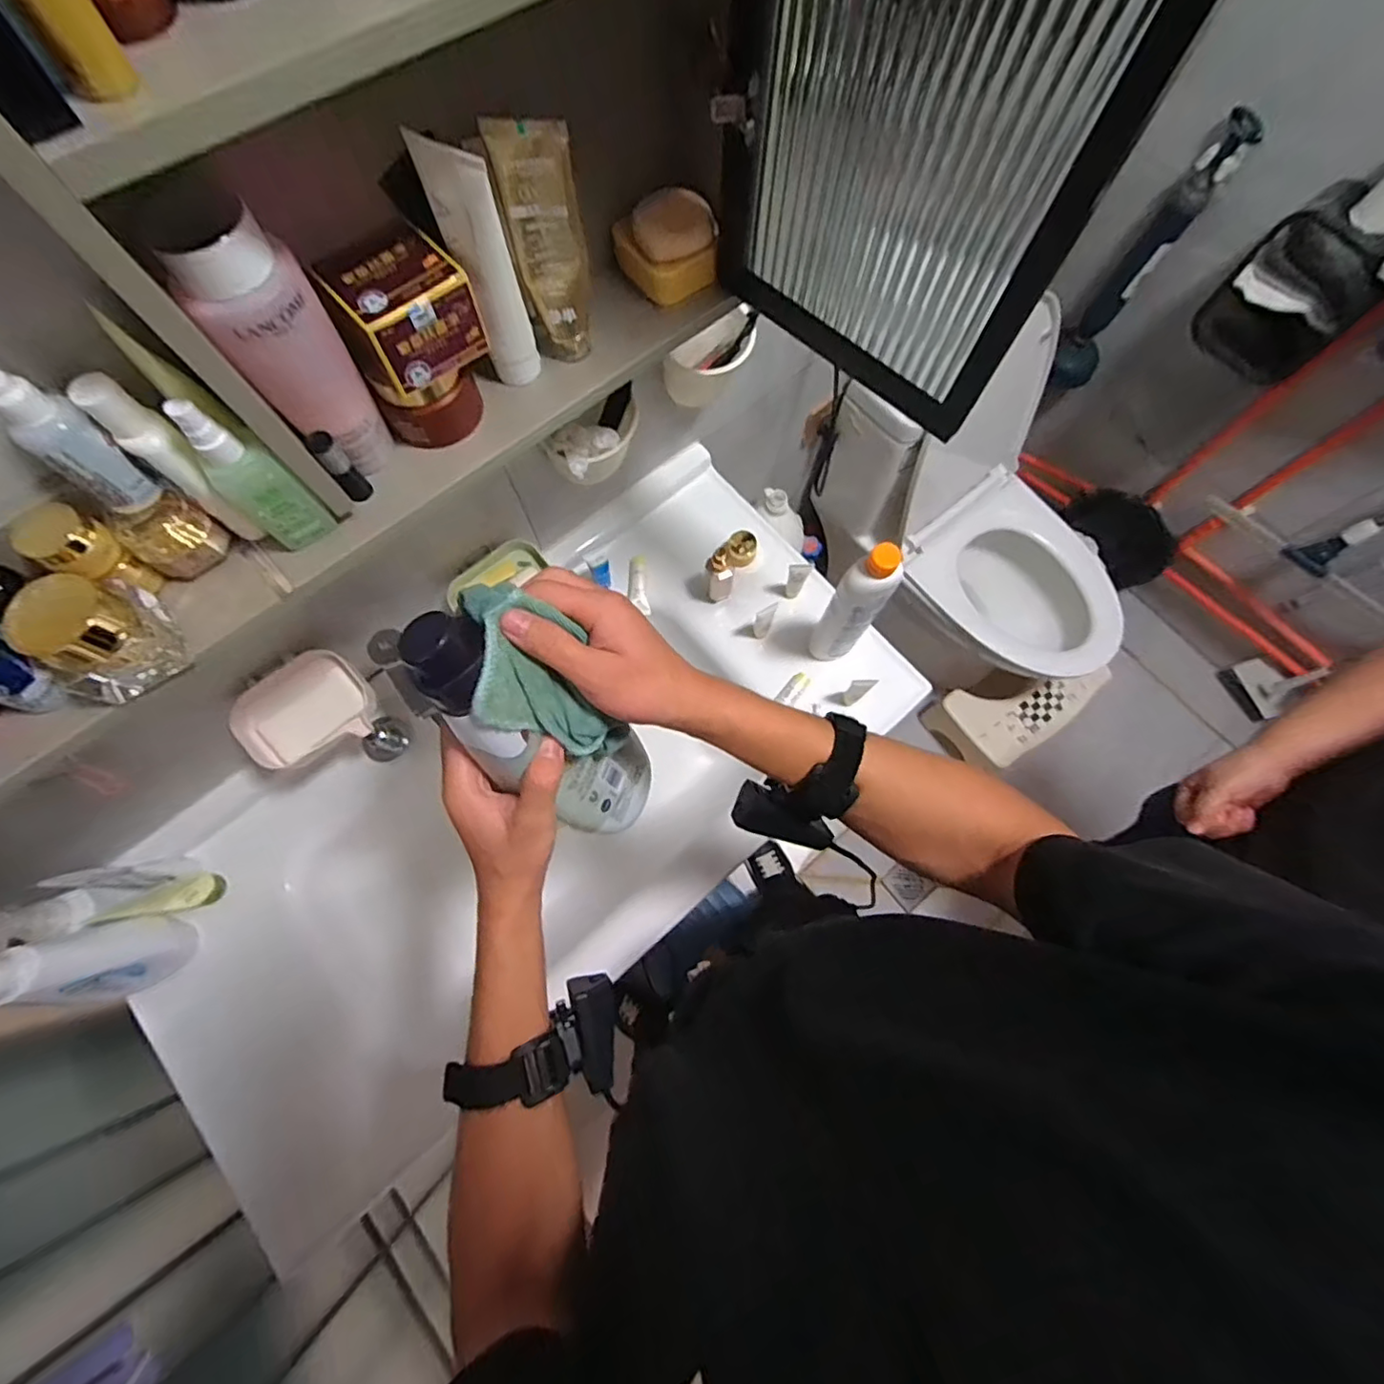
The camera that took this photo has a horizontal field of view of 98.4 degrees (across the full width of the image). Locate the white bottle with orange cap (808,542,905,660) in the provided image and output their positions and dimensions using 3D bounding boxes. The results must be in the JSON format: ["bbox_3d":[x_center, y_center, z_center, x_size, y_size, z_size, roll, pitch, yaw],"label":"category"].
[{"bbox_3d":[0.193,-0.099,0.714,0.053,0.249,0.051,0,73,-1],"label":"white bottle with orange cap"}]

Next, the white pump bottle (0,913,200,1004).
[{"bbox_3d":[-0.642,0.280,0.614,0.063,0.258,0.077,-15,74,-5],"label":"white pump bottle"}]

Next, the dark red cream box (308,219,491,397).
[{"bbox_3d":[-0.198,-0.262,0.412,0.086,0.059,0.067,-41,78,-12],"label":"dark red cream box"}]

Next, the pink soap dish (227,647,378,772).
[{"bbox_3d":[-0.437,0.024,0.686,0.132,0.079,0.100,-34,77,-11],"label":"pink soap dish"}]

